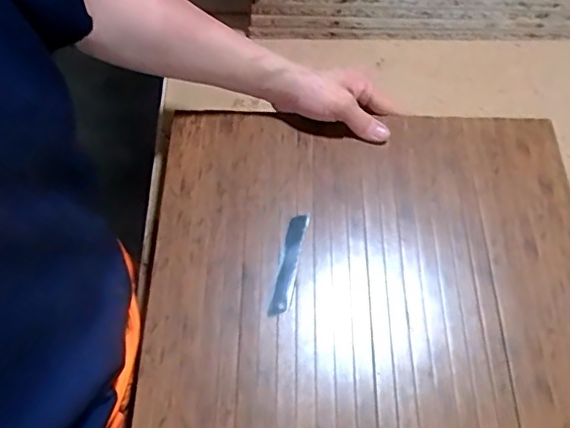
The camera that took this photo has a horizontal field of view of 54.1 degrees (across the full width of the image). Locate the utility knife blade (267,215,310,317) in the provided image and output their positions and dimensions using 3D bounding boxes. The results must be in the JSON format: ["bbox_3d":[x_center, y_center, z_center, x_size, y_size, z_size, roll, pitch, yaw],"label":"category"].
[{"bbox_3d":[0.003,0.044,0.495,0.017,0.004,0.098,12,62,7],"label":"utility knife blade"}]

